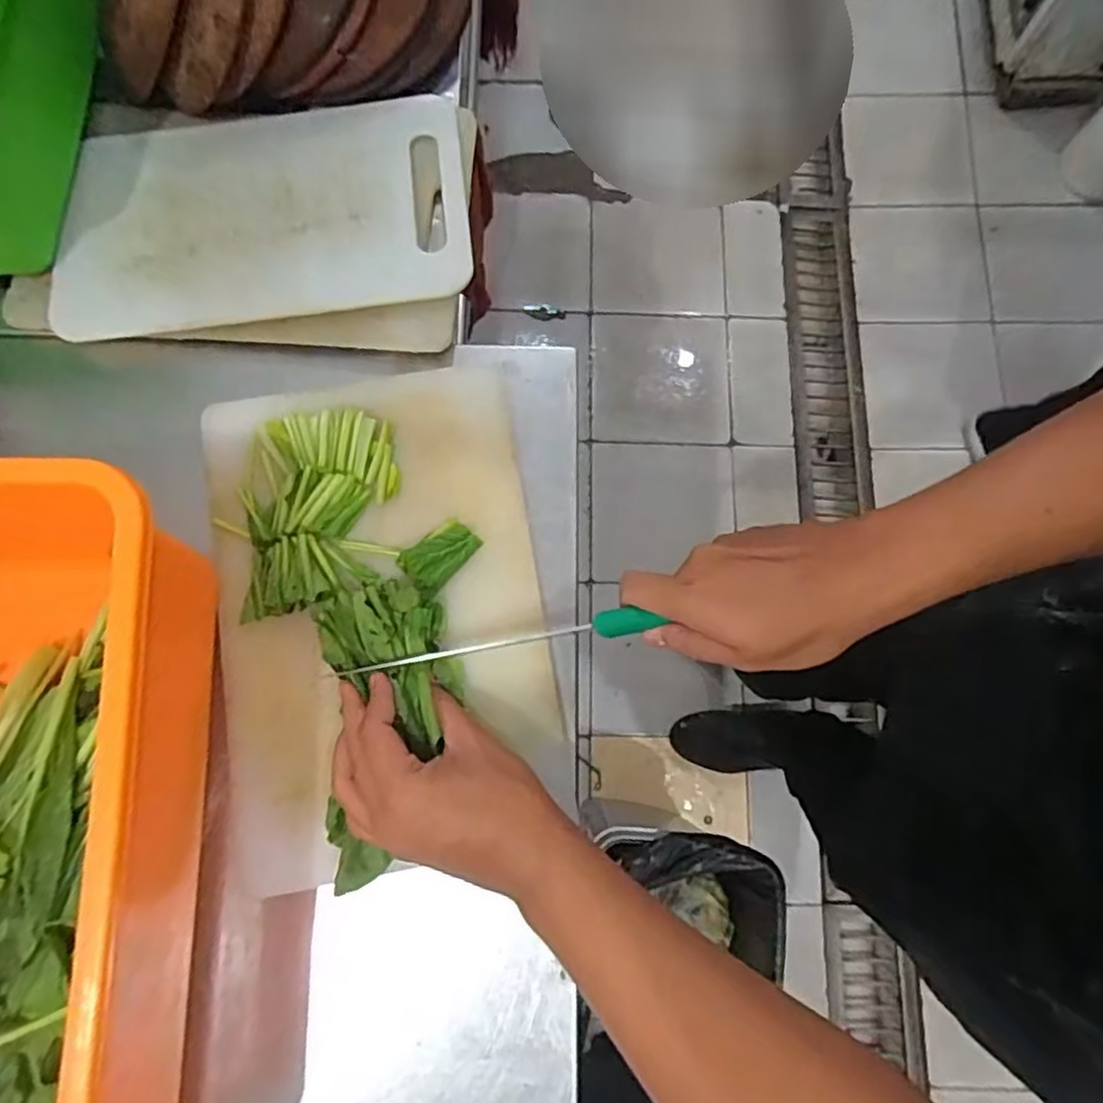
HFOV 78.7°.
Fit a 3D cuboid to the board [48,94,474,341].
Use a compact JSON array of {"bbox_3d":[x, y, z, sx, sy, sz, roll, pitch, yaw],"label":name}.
[{"bbox_3d":[-0.229,-0.274,0.540,0.317,0.013,0.202,-6,73,-1],"label":"board"}]

